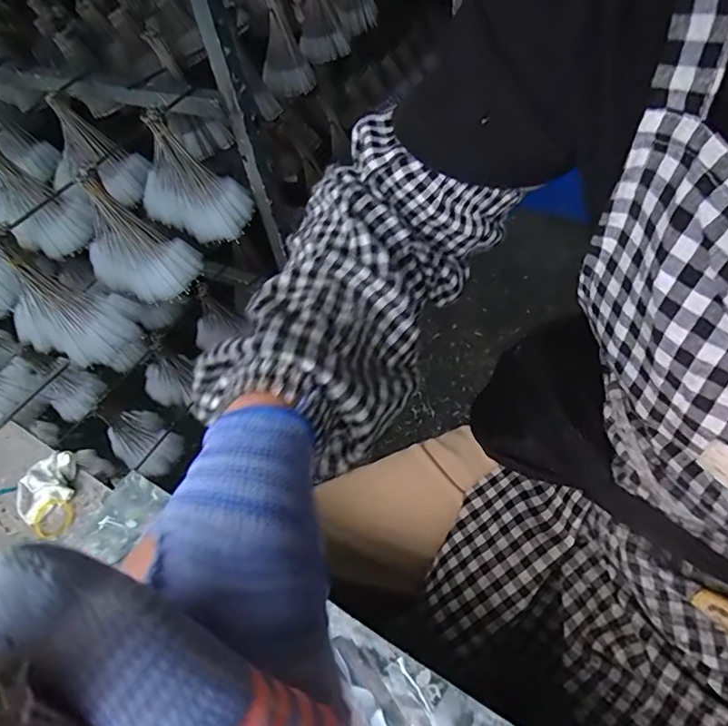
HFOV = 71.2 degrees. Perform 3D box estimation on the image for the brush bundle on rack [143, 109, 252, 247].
[{"bbox_3d":[-0.283,-0.299,0.820,0.188,0.184,0.096,26,68,12],"label":"brush bundle on rack"}]

